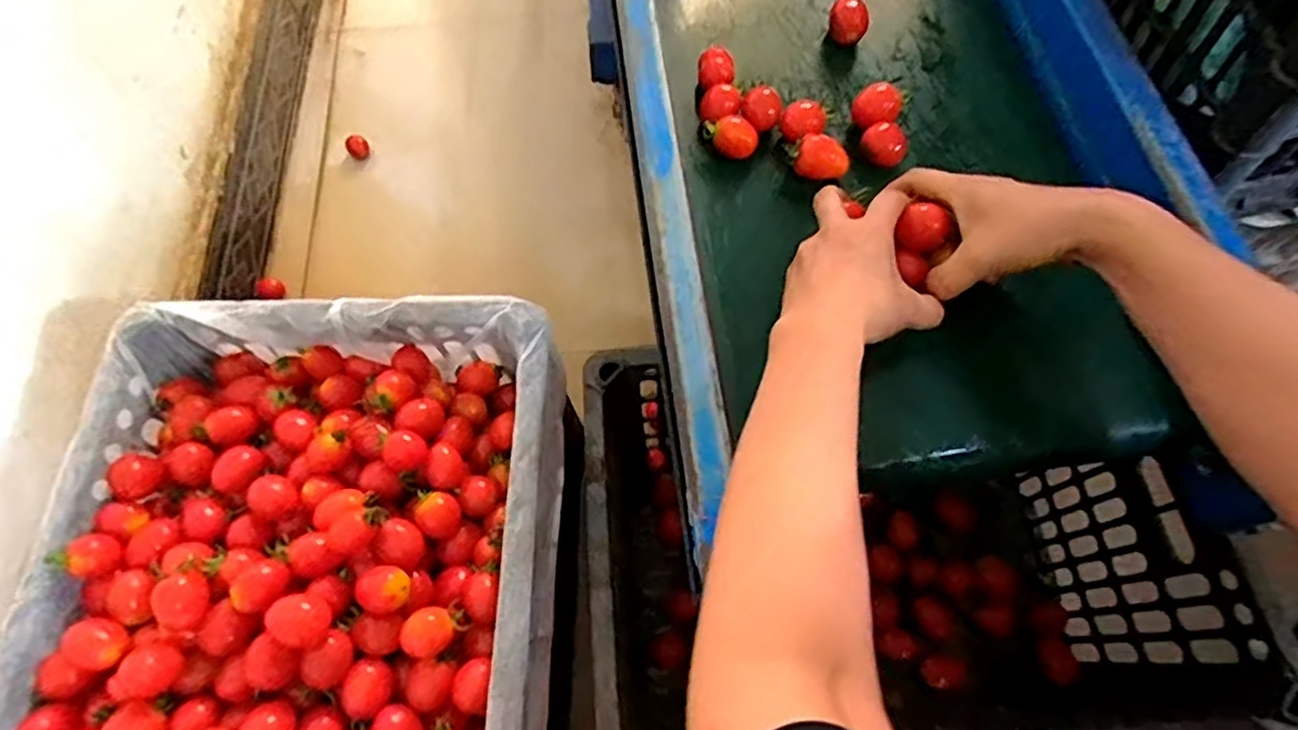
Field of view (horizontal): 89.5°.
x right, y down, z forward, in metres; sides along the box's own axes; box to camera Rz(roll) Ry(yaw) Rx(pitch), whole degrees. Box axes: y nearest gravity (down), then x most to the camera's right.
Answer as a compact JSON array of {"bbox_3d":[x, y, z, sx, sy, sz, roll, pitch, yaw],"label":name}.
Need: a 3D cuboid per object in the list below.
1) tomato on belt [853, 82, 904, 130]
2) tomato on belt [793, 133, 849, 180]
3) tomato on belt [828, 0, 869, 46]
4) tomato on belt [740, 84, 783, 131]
[{"bbox_3d":[0.183,-0.209,0.524,0.033,0.029,0.028,-4,65,-2],"label":"tomato on belt"},{"bbox_3d":[0.133,-0.156,0.505,0.039,0.033,0.030,19,67,9],"label":"tomato on belt"},{"bbox_3d":[0.171,-0.295,0.561,0.032,0.036,0.033,14,66,6],"label":"tomato on belt"},{"bbox_3d":[0.089,-0.200,0.520,0.030,0.026,0.034,15,66,7],"label":"tomato on belt"}]

